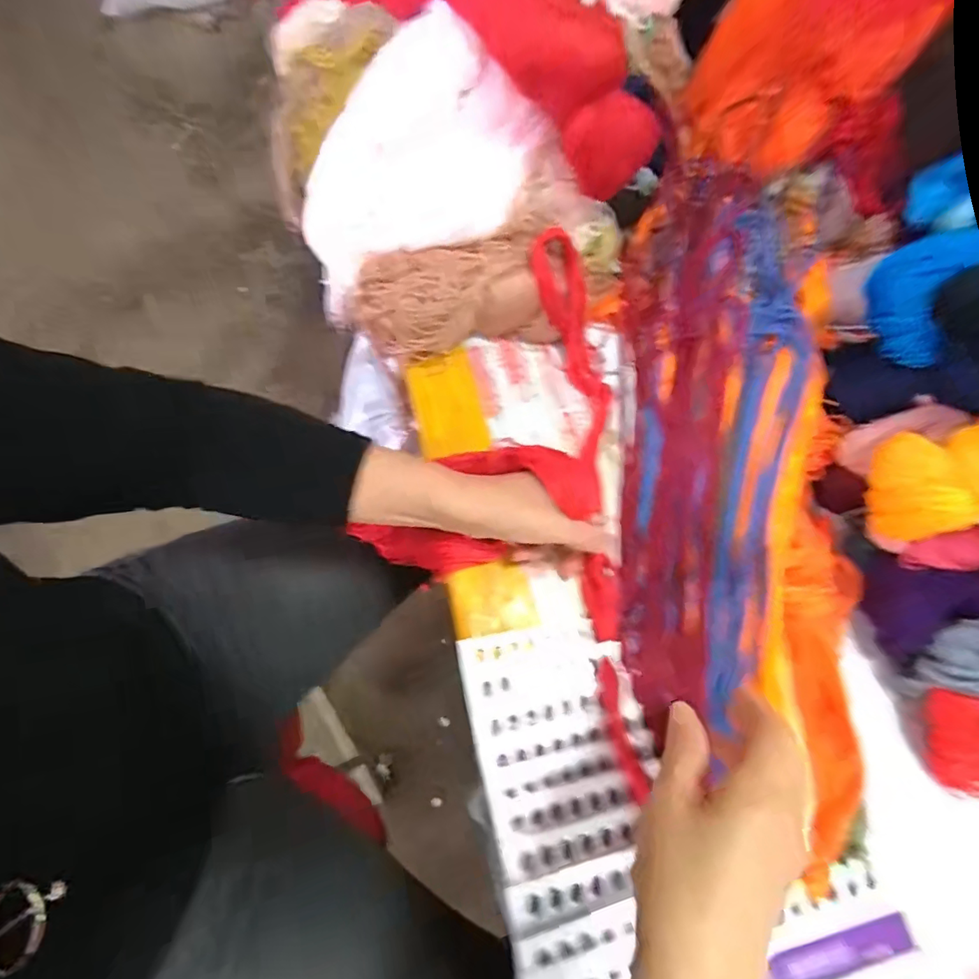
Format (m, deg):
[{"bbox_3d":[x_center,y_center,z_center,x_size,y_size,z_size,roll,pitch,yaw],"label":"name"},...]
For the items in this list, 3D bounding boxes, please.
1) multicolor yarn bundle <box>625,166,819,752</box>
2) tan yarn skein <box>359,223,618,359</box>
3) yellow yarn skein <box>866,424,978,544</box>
[{"bbox_3d":[0.189,-0.067,0.453,0.133,0.078,0.490,9,75,1],"label":"multicolor yarn bundle"},{"bbox_3d":[0.001,-0.182,0.479,0.243,0.074,0.074,-10,69,-7],"label":"tan yarn skein"},{"bbox_3d":[0.313,-0.002,0.355,0.050,0.113,0.085,-14,70,-8],"label":"yellow yarn skein"}]

